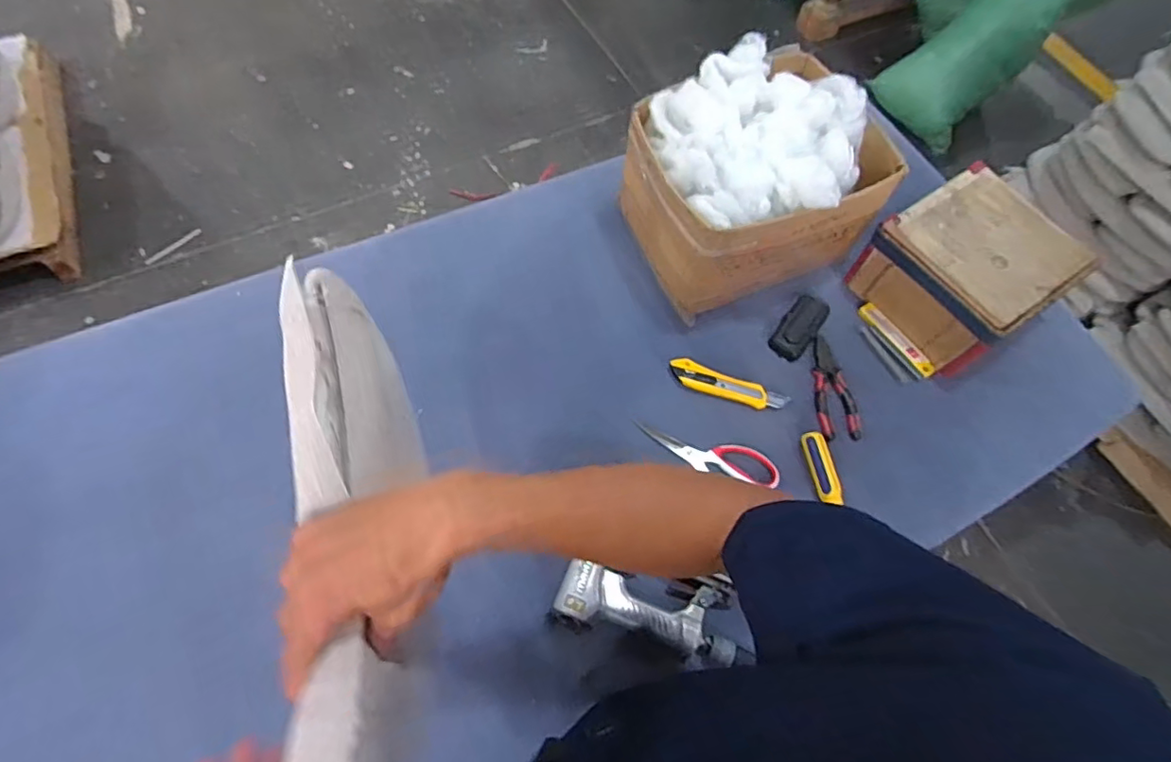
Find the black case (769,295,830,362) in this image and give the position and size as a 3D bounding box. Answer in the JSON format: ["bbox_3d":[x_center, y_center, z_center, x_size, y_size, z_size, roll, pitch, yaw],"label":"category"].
[{"bbox_3d":[0.317,-0.081,0.865,0.051,0.028,0.107,36,68,14],"label":"black case"}]

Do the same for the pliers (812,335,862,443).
[{"bbox_3d":[0.348,0.007,0.830,0.058,0.012,0.158,-2,64,-3],"label":"pliers"}]

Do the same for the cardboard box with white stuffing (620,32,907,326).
[{"bbox_3d":[0.227,-0.290,0.832,0.301,0.226,0.271,-23,67,-13],"label":"cardboard box with white stuffing"}]

